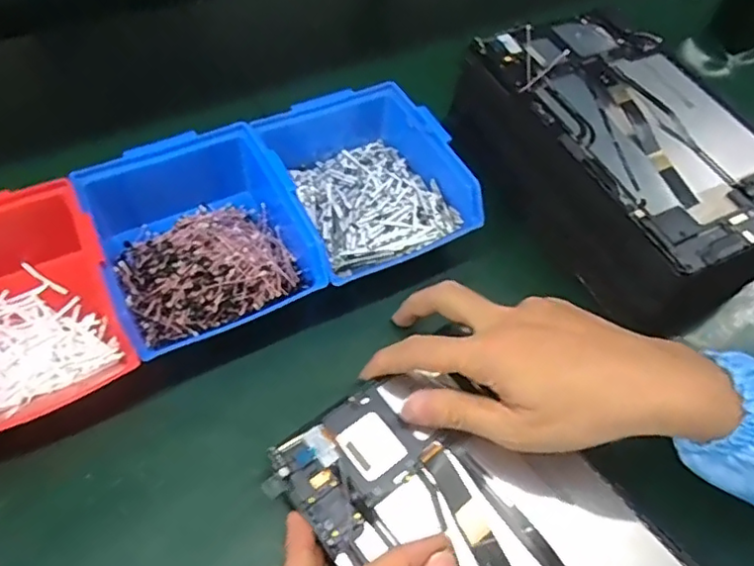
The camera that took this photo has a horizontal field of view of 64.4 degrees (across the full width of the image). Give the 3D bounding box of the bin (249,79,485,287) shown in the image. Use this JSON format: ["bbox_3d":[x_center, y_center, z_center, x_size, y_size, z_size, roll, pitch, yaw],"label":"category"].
[{"bbox_3d":[-0.012,-0.078,0.440,0.126,0.062,0.150,-22,59,-18],"label":"bin"}]

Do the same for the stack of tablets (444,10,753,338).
[{"bbox_3d":[0.187,-0.094,0.466,0.166,0.090,0.249,-27,61,-21],"label":"stack of tablets"}]

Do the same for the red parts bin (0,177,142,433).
[{"bbox_3d":[-0.228,0.018,0.364,0.131,0.076,0.152,-24,60,-20],"label":"red parts bin"}]

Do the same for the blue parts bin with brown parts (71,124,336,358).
[{"bbox_3d":[-0.115,-0.025,0.404,0.122,0.080,0.140,-21,59,-18],"label":"blue parts bin with brown parts"}]

